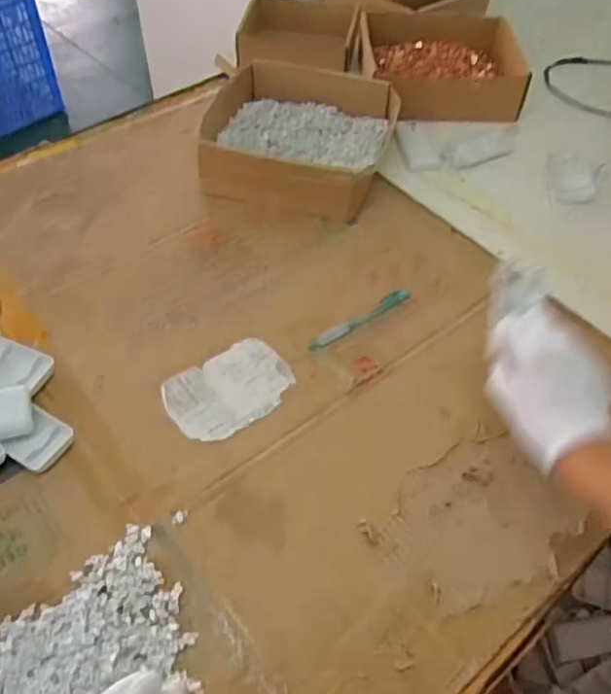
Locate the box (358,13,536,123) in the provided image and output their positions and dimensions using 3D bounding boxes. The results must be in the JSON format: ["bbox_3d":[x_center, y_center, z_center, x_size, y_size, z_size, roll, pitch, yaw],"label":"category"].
[{"bbox_3d":[0.187,-0.394,0.886,0.215,0.064,0.184,5,52,2],"label":"box"}]

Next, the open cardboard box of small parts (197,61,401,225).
[{"bbox_3d":[-0.009,-0.252,0.780,0.212,0.071,0.202,15,53,10],"label":"open cardboard box of small parts"}]

